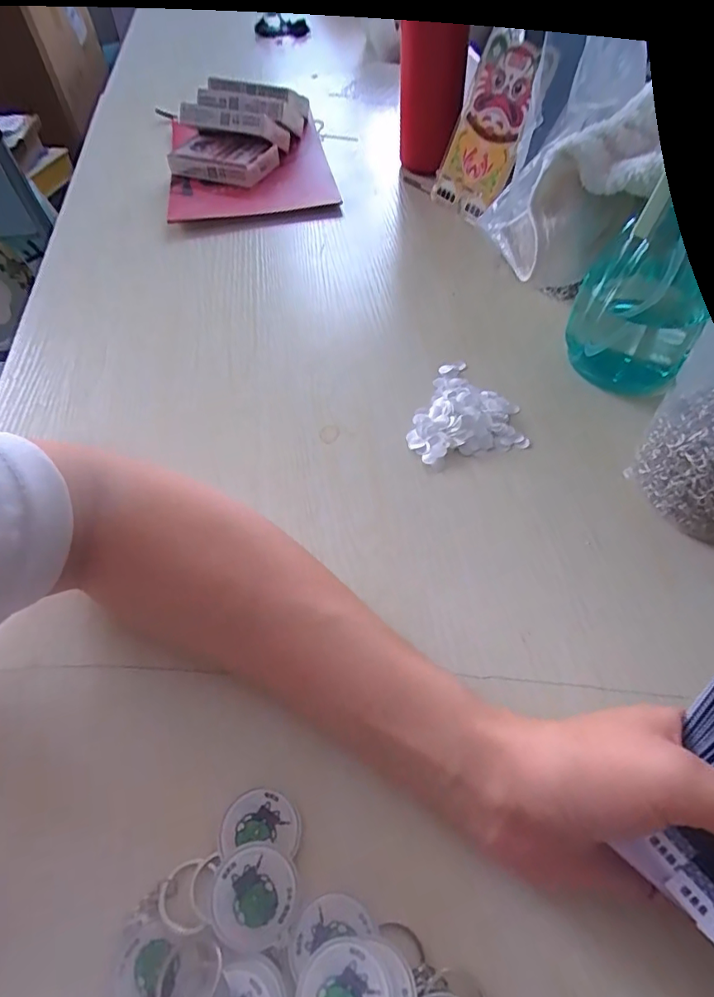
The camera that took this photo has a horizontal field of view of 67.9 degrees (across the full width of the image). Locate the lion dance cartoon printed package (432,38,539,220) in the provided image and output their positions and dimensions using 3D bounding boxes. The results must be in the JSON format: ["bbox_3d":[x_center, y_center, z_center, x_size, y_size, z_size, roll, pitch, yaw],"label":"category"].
[{"bbox_3d":[0.111,-0.308,0.447,0.014,0.119,0.073,-17,54,-43],"label":"lion dance cartoon printed package"}]

